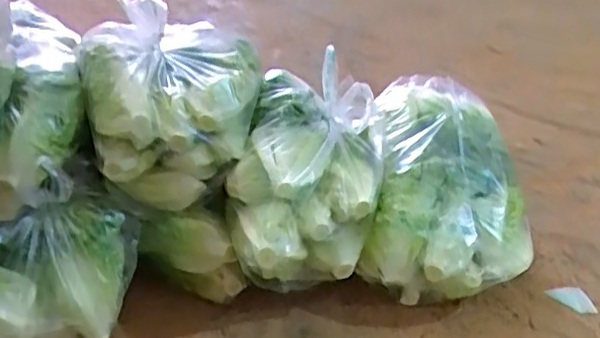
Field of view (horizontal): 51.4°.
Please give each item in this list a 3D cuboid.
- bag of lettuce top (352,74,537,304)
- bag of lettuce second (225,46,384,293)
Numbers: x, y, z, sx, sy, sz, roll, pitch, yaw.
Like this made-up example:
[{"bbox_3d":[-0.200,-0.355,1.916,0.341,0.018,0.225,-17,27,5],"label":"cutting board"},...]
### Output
[{"bbox_3d":[0.246,0.025,1.048,0.256,0.171,0.369,6,40,7],"label":"bag of lettuce top"},{"bbox_3d":[0.015,0.037,1.013,0.217,0.272,0.354,7,40,7],"label":"bag of lettuce second"}]

